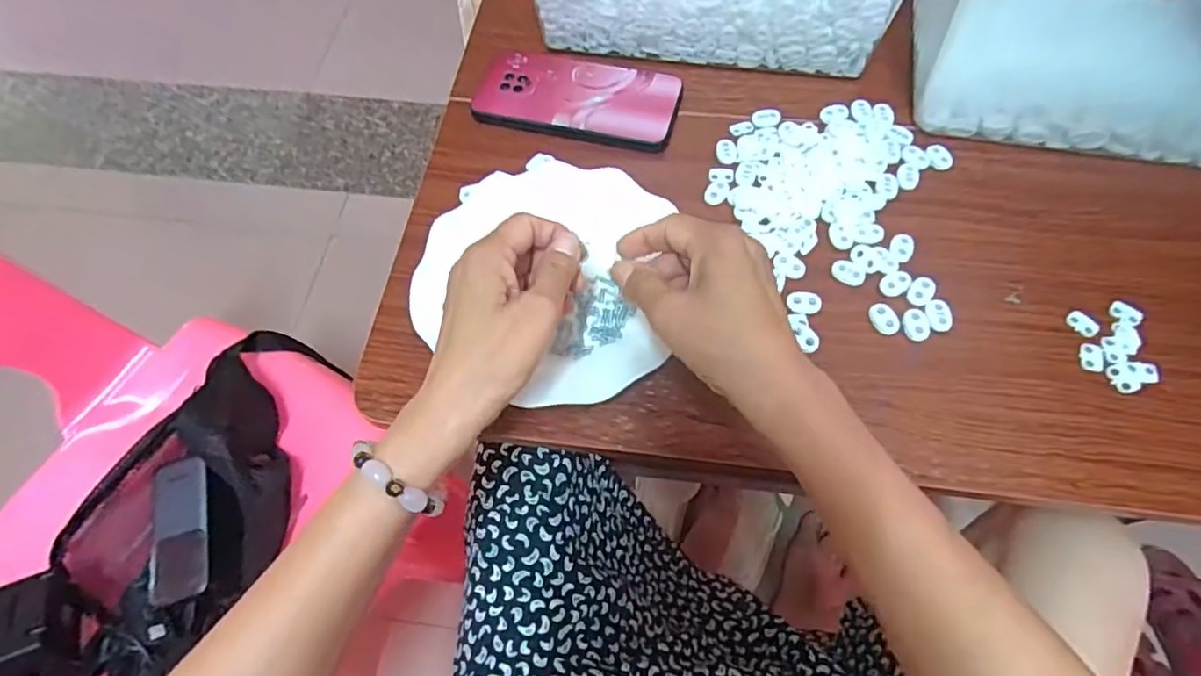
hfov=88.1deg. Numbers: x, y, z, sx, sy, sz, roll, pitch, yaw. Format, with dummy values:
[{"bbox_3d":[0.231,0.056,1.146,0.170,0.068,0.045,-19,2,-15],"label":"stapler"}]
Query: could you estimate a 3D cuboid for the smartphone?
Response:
[{"bbox_3d":[-0.019,-0.200,0.513,0.165,0.012,0.080,12,65,9],"label":"smartphone"}]

